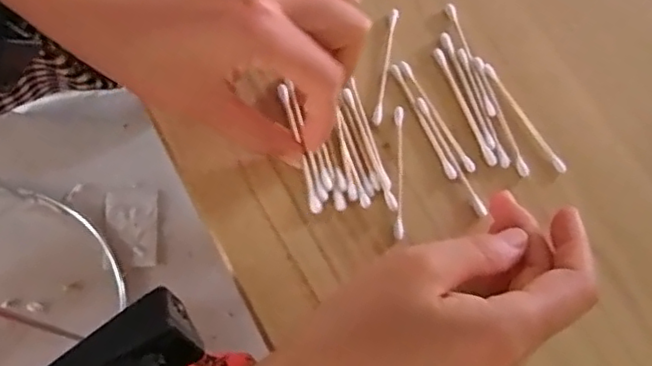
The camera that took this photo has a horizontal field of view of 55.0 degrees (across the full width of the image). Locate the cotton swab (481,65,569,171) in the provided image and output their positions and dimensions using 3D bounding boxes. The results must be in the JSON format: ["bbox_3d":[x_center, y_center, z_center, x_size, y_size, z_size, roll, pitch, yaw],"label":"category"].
[{"bbox_3d":[0.106,-0.036,0.335,0.006,0.004,0.071,-28,74,-11],"label":"cotton swab"}]

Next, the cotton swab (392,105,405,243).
[{"bbox_3d":[0.037,-0.006,0.318,0.006,0.006,0.072,4,70,-1],"label":"cotton swab"}]

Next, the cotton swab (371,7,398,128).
[{"bbox_3d":[0.032,-0.063,0.341,0.005,0.005,0.070,10,70,1],"label":"cotton swab"}]

